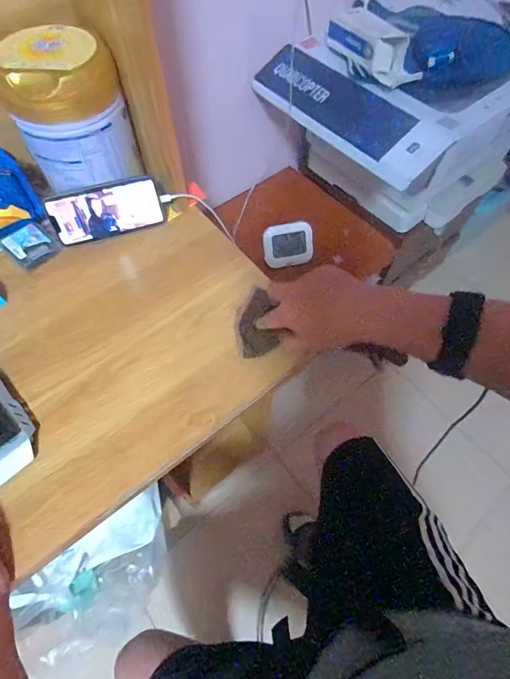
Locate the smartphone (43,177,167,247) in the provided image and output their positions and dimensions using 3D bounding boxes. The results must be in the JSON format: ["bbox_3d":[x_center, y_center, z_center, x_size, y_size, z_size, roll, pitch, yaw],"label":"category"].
[{"bbox_3d":[-0.200,-0.174,0.517,0.144,0.068,0.006,-18,41,-12],"label":"smartphone"}]

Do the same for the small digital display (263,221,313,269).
[{"bbox_3d":[0.074,-0.203,0.821,0.104,0.089,0.019,-14,28,-5],"label":"small digital display"}]

